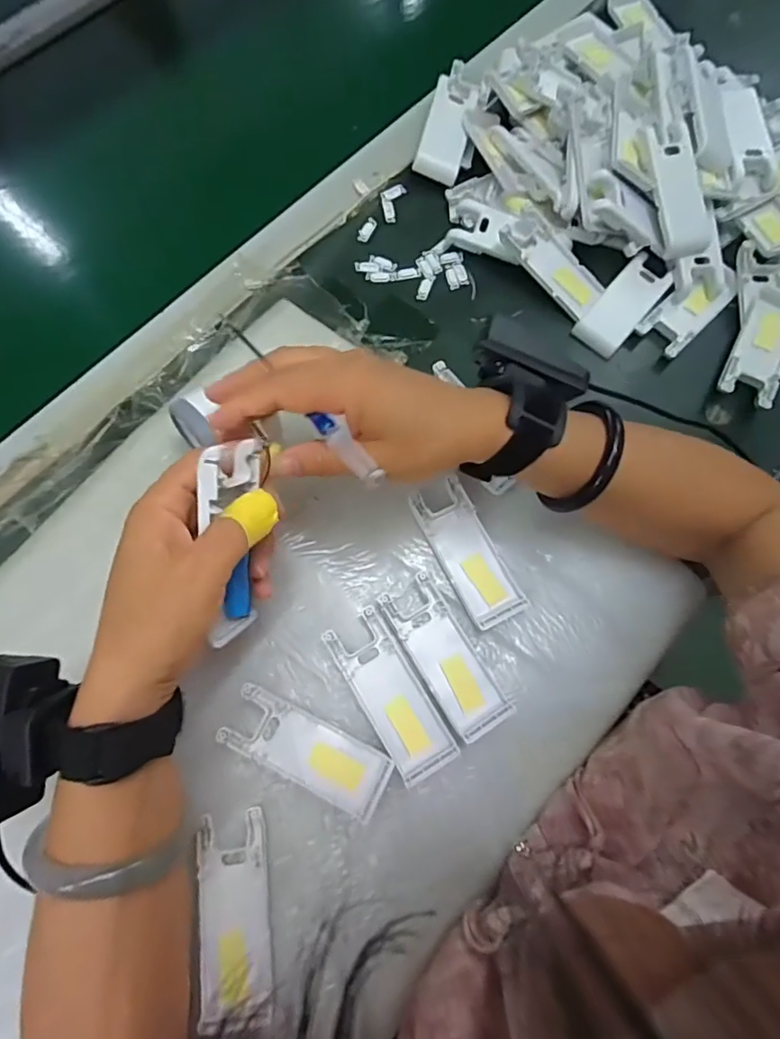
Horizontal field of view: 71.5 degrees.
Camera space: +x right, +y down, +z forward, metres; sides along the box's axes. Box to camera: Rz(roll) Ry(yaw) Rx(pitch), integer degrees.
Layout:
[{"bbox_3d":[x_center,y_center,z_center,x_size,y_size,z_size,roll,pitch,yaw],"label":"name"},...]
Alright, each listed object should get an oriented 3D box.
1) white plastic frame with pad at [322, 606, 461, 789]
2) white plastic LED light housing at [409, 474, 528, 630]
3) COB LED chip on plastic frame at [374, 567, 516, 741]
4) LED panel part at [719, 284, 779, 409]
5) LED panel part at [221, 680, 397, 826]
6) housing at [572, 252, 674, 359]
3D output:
[{"bbox_3d":[0.001,0.110,0.342,0.038,0.011,0.103,-30,77,-10],"label":"white plastic frame with pad"},{"bbox_3d":[0.055,0.022,0.375,0.040,0.015,0.102,-26,76,-9],"label":"white plastic LED light housing"},{"bbox_3d":[0.036,0.087,0.349,0.039,0.008,0.102,-28,74,-17],"label":"COB LED chip on plastic frame"},{"bbox_3d":[0.295,-0.138,0.427,0.040,0.012,0.106,29,75,6],"label":"LED panel part"},{"bbox_3d":[-0.052,0.143,0.336,0.102,0.008,0.039,26,75,5],"label":"LED panel part"},{"bbox_3d":[0.191,-0.174,0.446,0.038,0.020,0.091,40,76,9],"label":"housing"}]

